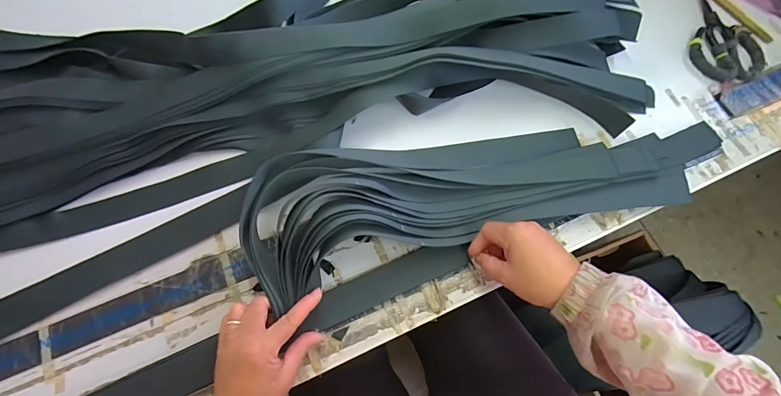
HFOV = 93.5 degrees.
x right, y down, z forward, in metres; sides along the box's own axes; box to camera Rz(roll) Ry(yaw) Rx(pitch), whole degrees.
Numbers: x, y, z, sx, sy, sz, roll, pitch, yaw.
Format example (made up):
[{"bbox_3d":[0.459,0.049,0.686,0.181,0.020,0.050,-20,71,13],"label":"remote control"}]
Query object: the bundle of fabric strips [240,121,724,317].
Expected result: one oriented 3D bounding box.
[{"bbox_3d":[0.133,-0.011,0.461,0.598,0.045,0.166,-9,71,-12],"label":"bundle of fabric strips"}]

